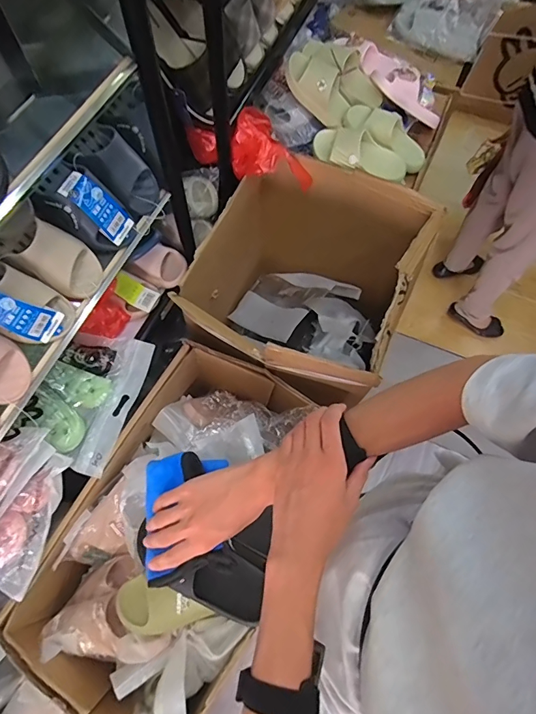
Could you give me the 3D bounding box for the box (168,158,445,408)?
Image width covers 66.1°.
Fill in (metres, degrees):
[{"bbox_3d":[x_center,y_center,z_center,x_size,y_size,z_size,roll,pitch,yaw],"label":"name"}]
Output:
[{"bbox_3d":[0.090,-0.135,1.154,0.466,0.531,0.511,24,69,8],"label":"box"}]

